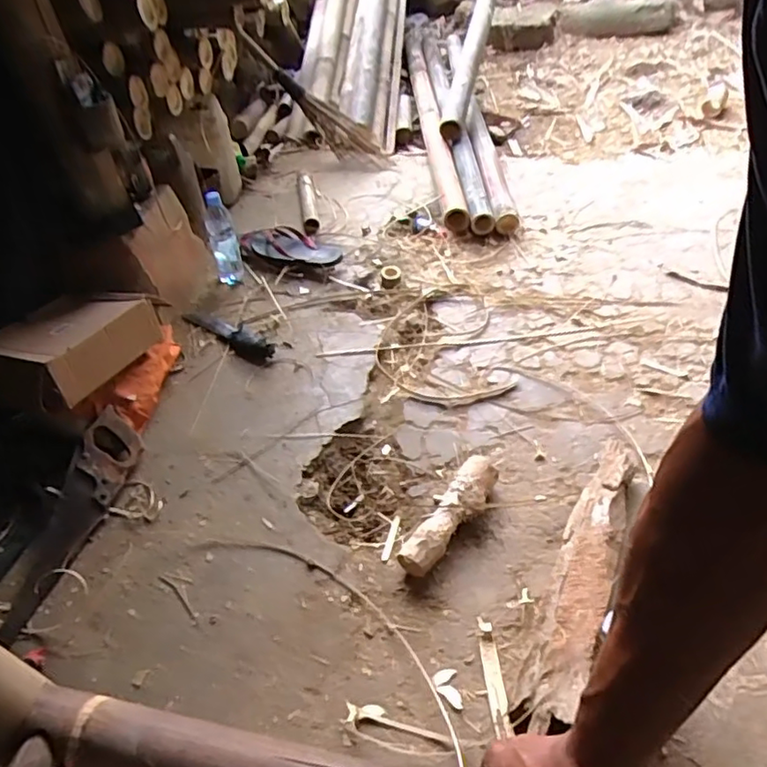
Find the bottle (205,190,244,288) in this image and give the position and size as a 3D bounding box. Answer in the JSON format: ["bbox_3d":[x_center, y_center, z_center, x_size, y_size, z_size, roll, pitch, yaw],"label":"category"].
[{"bbox_3d":[-0.398,-0.369,1.528,0.052,0.239,0.066,23,52,25],"label":"bottle"}]

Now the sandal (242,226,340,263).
[{"bbox_3d":[-0.251,-0.367,1.652,0.265,0.052,0.135,-3,46,-3],"label":"sandal"}]

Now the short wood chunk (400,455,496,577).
[{"bbox_3d":[0.122,0.232,1.087,0.077,0.059,0.261,26,53,27],"label":"short wood chunk"}]

